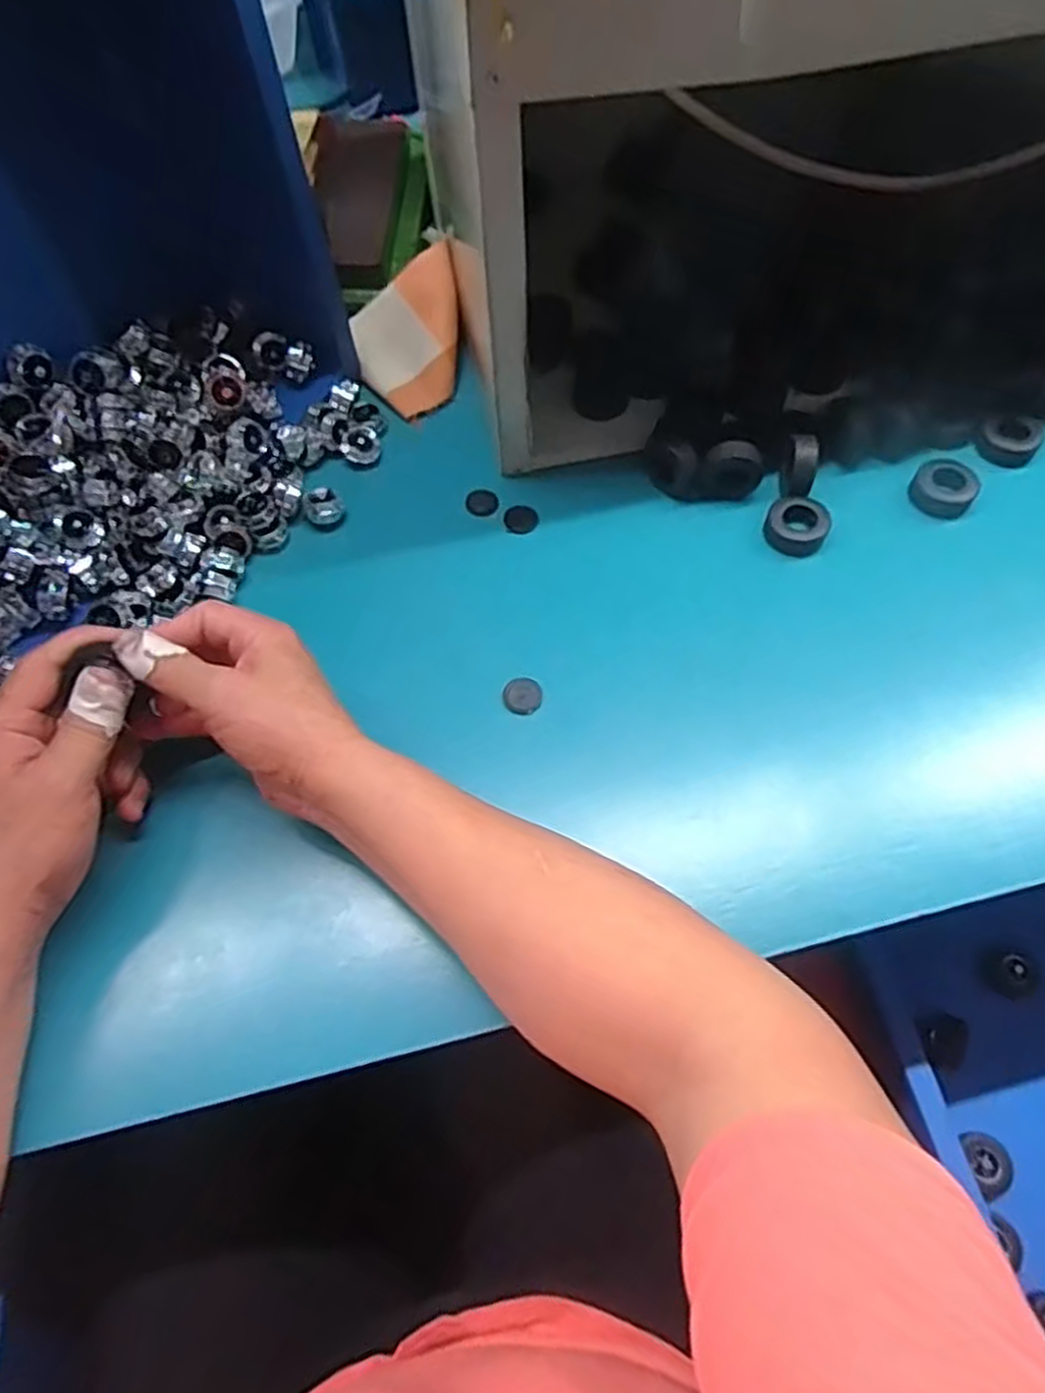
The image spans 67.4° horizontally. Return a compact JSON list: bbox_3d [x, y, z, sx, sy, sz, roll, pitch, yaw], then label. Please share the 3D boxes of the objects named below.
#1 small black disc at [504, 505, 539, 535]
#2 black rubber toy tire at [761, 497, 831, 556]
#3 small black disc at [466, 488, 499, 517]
[{"bbox_3d":[-0.001,-0.114,0.506,0.022,0.004,0.021,0,63,0],"label":"small black disc"},{"bbox_3d":[0.171,-0.106,0.488,0.036,0.017,0.035,0,63,0],"label":"black rubber toy tire"},{"bbox_3d":[-0.026,-0.123,0.500,0.021,0.005,0.018,16,64,8],"label":"small black disc"}]

